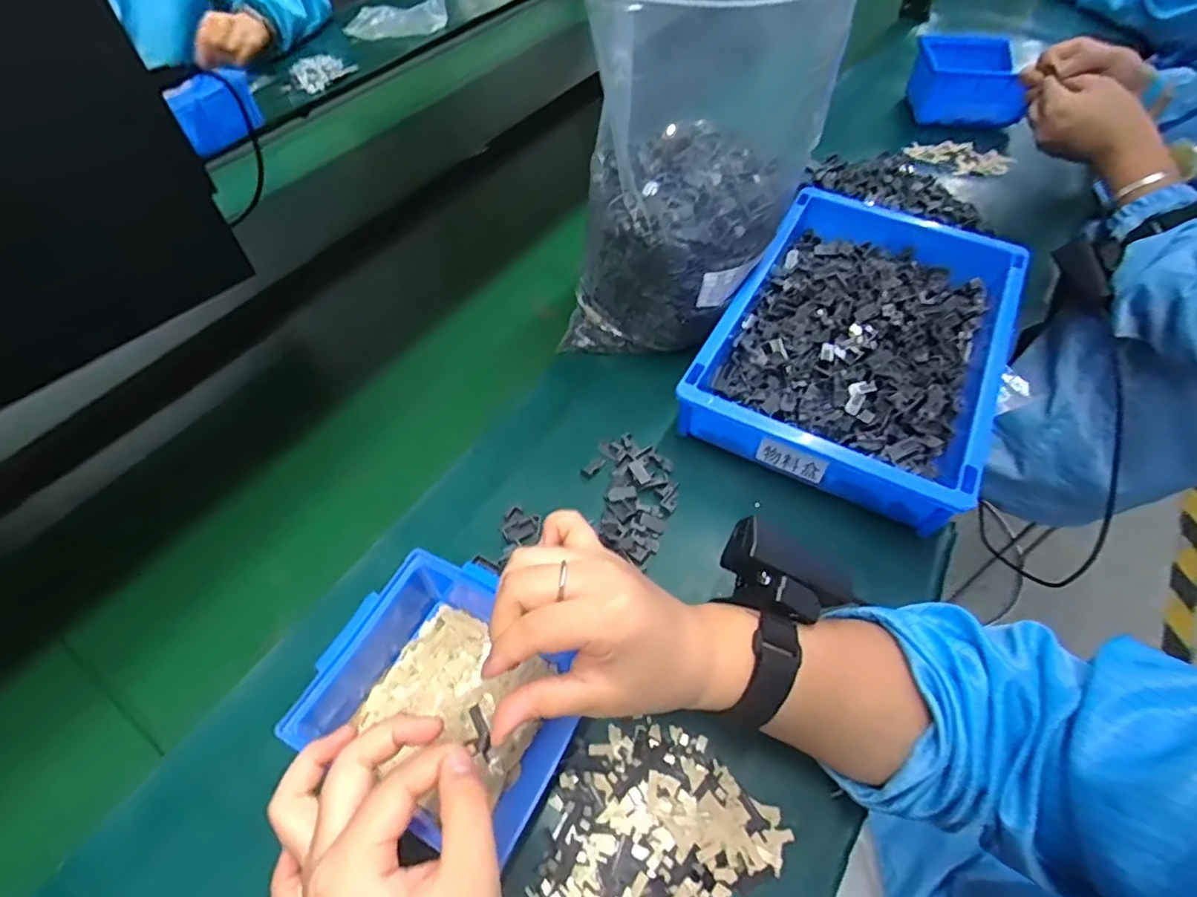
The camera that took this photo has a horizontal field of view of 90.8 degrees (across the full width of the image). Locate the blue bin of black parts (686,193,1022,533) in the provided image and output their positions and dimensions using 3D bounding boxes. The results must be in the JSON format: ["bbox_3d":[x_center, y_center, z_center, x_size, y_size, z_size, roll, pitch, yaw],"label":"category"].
[{"bbox_3d":[0.221,-0.092,0.509,0.204,0.073,0.310,22,57,18],"label":"blue bin of black parts"}]

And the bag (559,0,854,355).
[{"bbox_3d":[0.073,-0.220,0.463,0.142,0.280,0.197,33,61,24],"label":"bag"}]

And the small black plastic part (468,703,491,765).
[{"bbox_3d":[-0.055,0.133,0.275,0.006,0.004,0.025,-18,57,-10],"label":"small black plastic part"}]

